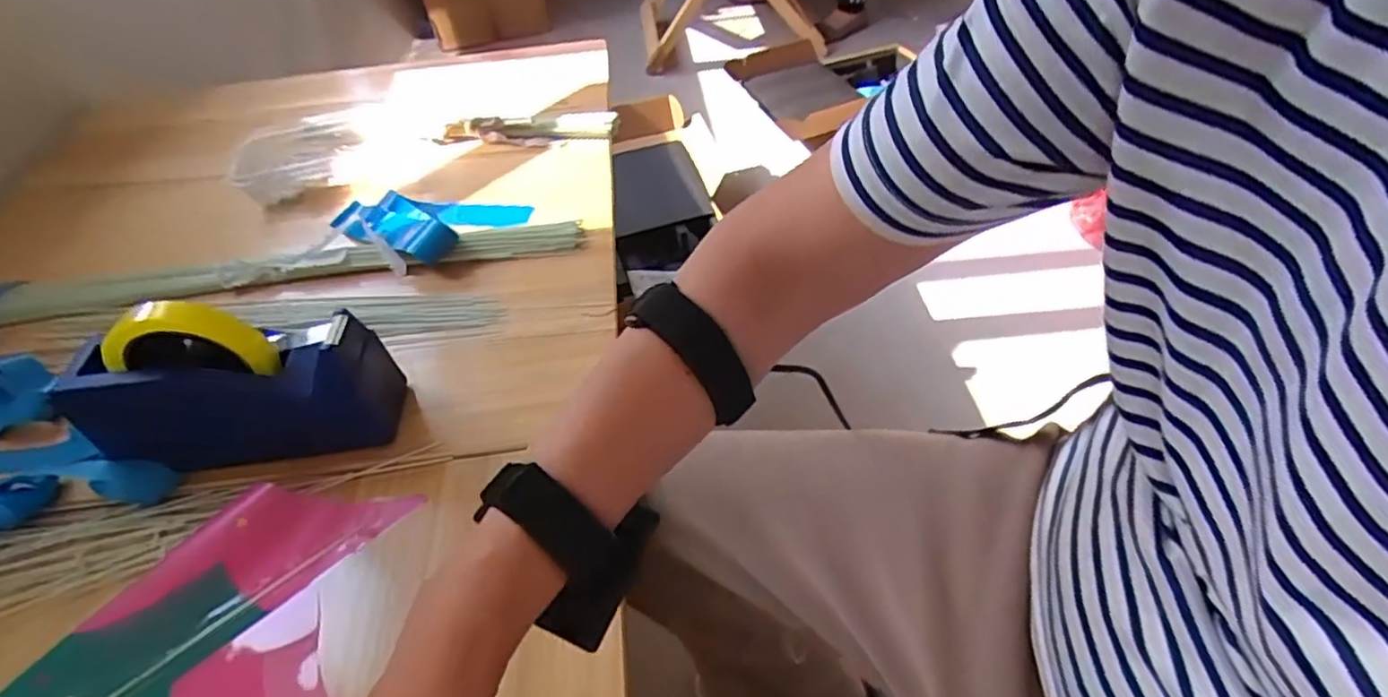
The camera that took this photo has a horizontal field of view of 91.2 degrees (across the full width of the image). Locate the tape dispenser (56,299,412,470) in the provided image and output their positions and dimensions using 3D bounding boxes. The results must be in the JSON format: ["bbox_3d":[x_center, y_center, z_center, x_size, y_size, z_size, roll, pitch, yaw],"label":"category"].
[{"bbox_3d":[-0.340,0.023,0.503,0.204,0.128,0.066,-9,46,-3],"label":"tape dispenser"}]

